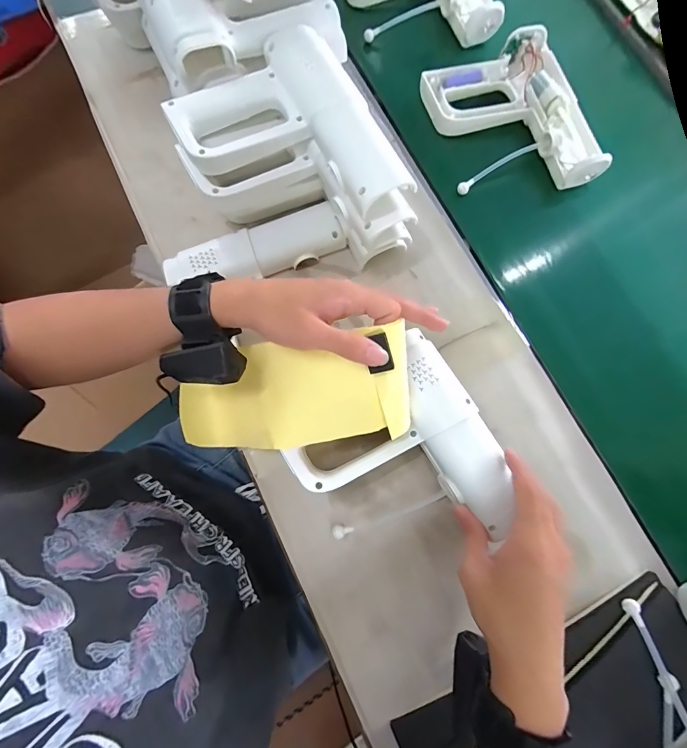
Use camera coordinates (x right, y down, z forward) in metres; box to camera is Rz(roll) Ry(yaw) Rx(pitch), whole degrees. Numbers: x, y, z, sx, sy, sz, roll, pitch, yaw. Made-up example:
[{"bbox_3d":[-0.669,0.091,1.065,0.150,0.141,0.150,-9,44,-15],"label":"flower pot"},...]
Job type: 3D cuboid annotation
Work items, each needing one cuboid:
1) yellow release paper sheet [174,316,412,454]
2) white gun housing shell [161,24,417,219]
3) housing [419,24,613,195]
[{"bbox_3d":[-0.053,0.019,0.350,0.225,0.023,0.099,-7,106,16],"label":"yellow release paper sheet"},{"bbox_3d":[-0.053,-0.226,0.362,0.176,0.039,0.188,-30,80,-8],"label":"white gun housing shell"},{"bbox_3d":[0.224,-0.329,0.479,0.185,0.038,0.208,-17,78,-5],"label":"housing"}]

